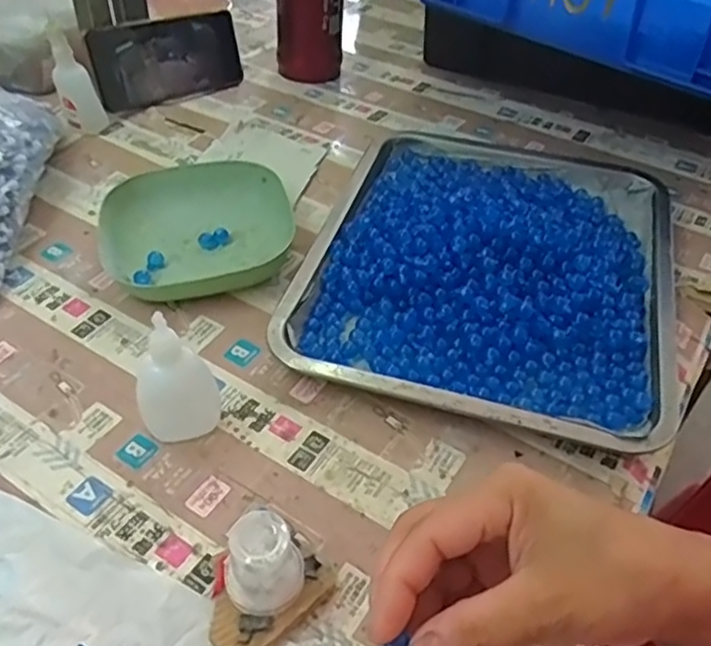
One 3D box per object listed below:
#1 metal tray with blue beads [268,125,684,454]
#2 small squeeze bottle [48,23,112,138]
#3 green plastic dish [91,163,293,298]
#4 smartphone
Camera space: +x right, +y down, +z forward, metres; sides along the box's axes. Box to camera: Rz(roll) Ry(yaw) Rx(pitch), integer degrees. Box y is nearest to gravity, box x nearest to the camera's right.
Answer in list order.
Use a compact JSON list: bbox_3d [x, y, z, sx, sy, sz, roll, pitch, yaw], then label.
[{"bbox_3d":[0.106,-0.055,0.511,0.267,0.049,0.319,12,45,9],"label":"metal tray with blue beads"},{"bbox_3d":[-0.260,-0.227,0.625,0.037,0.101,0.025,-14,47,-17],"label":"small squeeze bottle"},{"bbox_3d":[-0.127,-0.079,0.532,0.146,0.031,0.134,-14,47,-17],"label":"green plastic dish"},{"bbox_3d":[-0.193,-0.273,0.694,0.161,0.080,0.010,-28,32,-35],"label":"smartphone"}]

